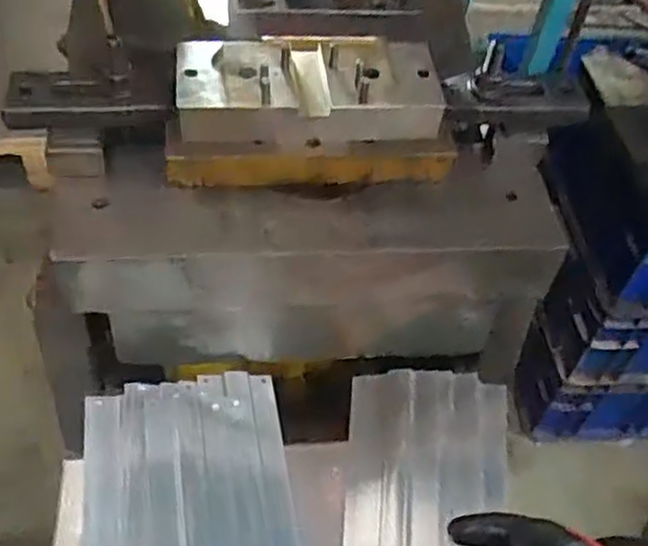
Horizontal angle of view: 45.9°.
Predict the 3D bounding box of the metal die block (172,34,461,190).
[{"bbox_3d":[-0.011,-0.119,0.558,0.203,0.066,0.090,-3,50,-8],"label":"metal die block"}]

